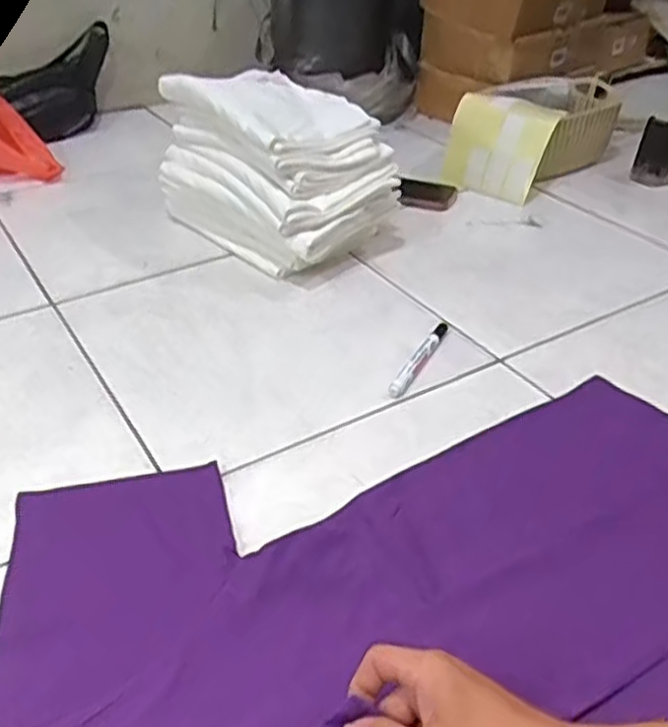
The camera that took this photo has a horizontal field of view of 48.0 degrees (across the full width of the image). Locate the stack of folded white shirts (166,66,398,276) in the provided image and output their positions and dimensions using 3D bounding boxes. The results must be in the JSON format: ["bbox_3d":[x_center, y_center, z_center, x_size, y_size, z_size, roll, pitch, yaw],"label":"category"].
[{"bbox_3d":[-0.077,-0.278,1.058,0.189,0.211,0.287,-29,46,-34],"label":"stack of folded white shirts"}]

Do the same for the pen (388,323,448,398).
[{"bbox_3d":[0.095,-0.006,0.839,0.015,0.019,0.150,16,39,20],"label":"pen"}]

